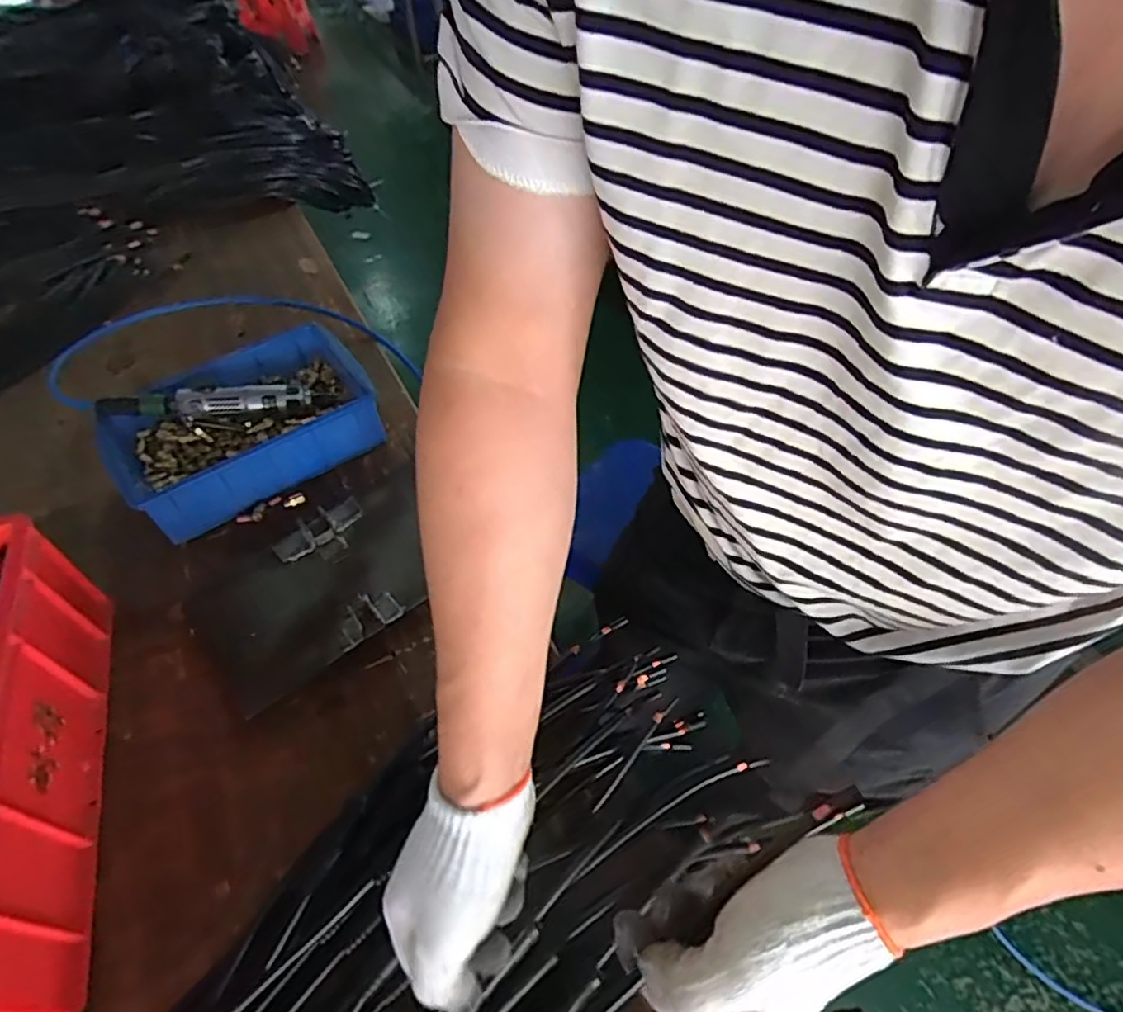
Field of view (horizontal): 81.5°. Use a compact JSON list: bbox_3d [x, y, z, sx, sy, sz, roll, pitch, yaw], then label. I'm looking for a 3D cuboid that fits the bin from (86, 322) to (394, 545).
[{"bbox_3d":[-0.393,-0.103,0.815,0.300,0.083,0.198,-34,55,-21],"label":"bin"}]

